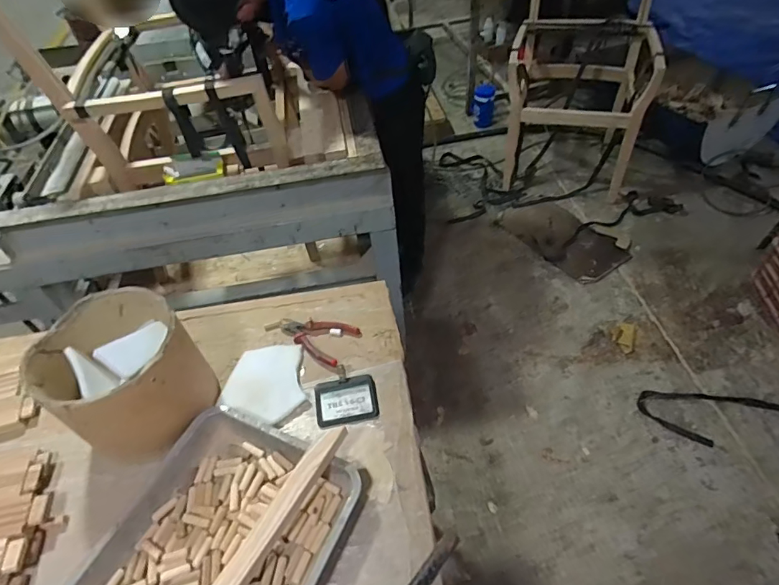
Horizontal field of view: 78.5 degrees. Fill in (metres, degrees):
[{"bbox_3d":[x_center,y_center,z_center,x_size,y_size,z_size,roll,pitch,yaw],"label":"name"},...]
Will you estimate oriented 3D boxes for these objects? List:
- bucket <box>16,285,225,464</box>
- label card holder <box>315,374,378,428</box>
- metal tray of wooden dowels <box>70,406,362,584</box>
[{"bbox_3d":[-0.412,0.121,0.747,0.207,0.190,0.195,-3,49,3],"label":"bucket"},{"bbox_3d":[-0.074,0.182,0.809,0.102,0.004,0.081,-11,49,-4],"label":"label card holder"},{"bbox_3d":[-0.244,0.364,0.630,0.294,0.049,0.396,17,52,19],"label":"metal tray of wooden dowels"}]

